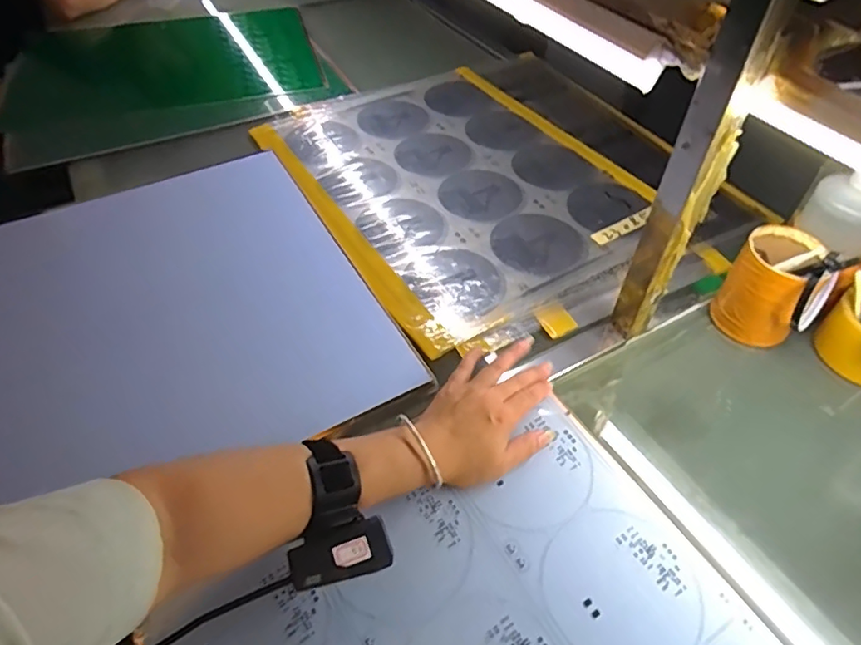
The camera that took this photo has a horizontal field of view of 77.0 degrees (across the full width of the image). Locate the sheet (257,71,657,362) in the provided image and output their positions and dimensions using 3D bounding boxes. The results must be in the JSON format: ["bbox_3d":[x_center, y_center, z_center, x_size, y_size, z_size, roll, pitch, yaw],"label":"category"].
[{"bbox_3d":[0.029,-0.221,0.795,0.418,0.009,0.532,-27,55,-22],"label":"sheet"}]

